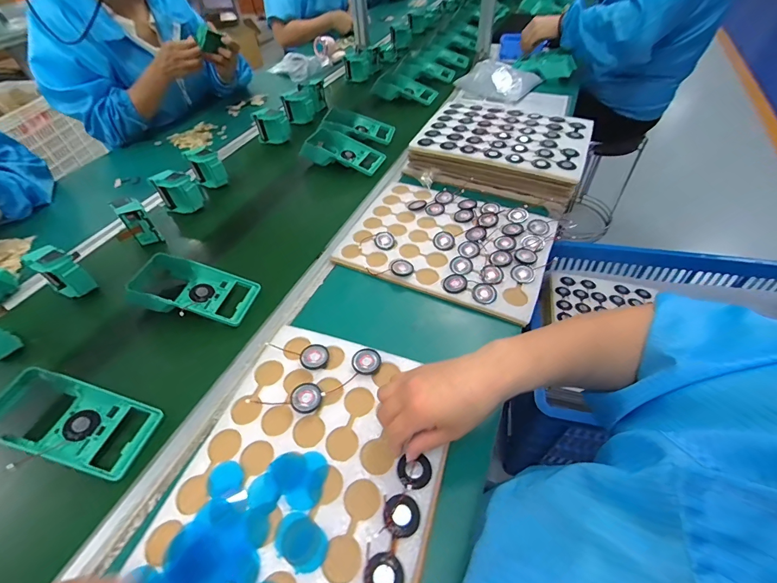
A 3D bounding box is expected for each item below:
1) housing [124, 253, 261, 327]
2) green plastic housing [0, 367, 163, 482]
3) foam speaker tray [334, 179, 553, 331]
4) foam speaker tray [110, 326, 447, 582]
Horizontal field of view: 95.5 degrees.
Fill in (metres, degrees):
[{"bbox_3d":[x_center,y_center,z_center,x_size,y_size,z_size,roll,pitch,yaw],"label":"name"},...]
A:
[{"bbox_3d":[-0.300,-0.005,0.536,0.188,0.048,0.093,6,49,9],"label":"housing"},{"bbox_3d":[-0.368,0.151,0.408,0.185,0.048,0.084,9,50,12],"label":"green plastic housing"},{"bbox_3d":[0.102,-0.096,0.602,0.320,0.030,0.259,18,52,18],"label":"foam speaker tray"},{"bbox_3d":[-0.078,0.188,0.347,0.240,0.013,0.317,15,52,12],"label":"foam speaker tray"}]

